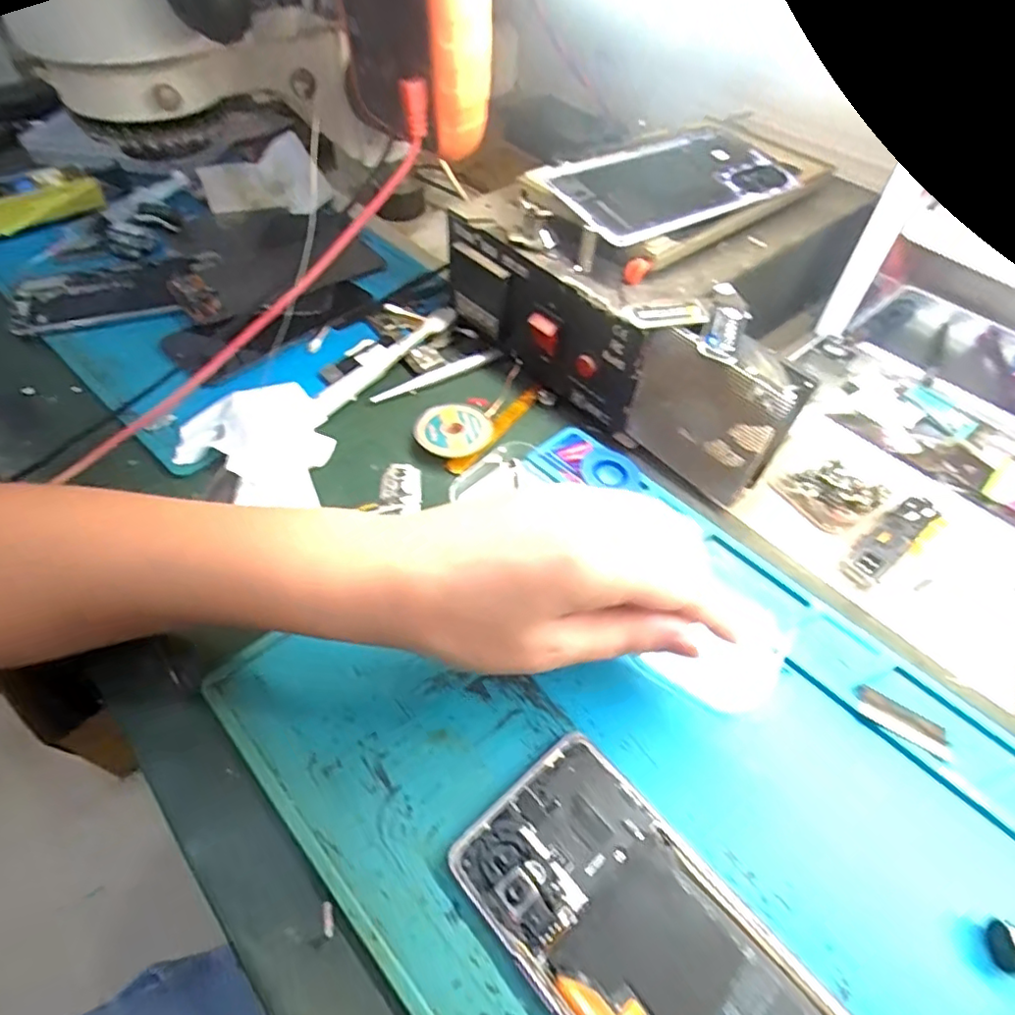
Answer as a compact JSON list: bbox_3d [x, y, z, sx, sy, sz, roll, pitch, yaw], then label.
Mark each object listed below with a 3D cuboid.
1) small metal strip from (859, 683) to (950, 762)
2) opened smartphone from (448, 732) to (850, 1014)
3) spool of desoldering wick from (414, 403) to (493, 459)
[{"bbox_3d":[0.177,0.095,0.266,0.041,0.004,0.015,27,56,18],"label":"small metal strip"},{"bbox_3d":[0.056,0.161,0.206,0.072,0.007,0.157,-35,61,-25],"label":"opened smartphone"},{"bbox_3d":[-0.033,-0.048,0.364,0.045,0.011,0.043,1,52,-1],"label":"spool of desoldering wick"}]

